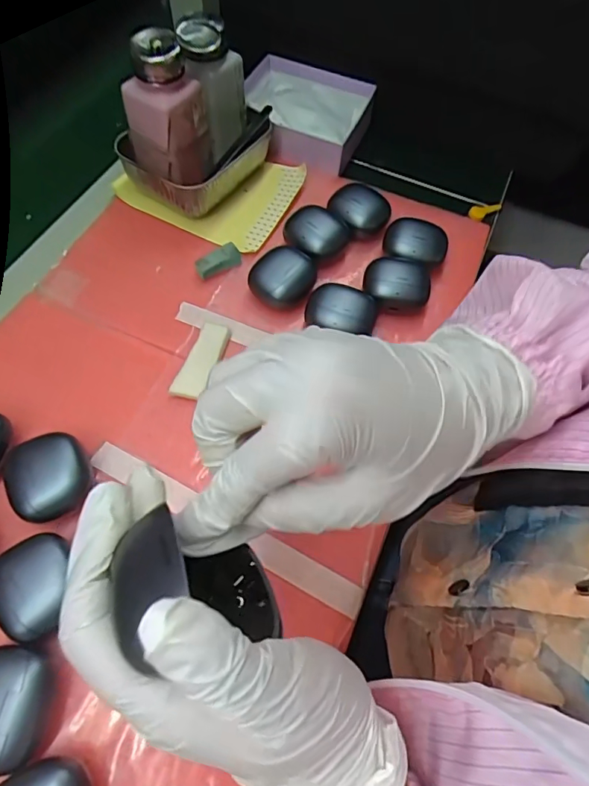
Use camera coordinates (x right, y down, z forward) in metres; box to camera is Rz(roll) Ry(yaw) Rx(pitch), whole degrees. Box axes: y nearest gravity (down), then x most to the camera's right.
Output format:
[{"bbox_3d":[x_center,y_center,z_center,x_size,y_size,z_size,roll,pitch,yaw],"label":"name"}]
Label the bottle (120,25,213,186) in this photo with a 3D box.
[{"bbox_3d":[-0.110,-0.224,0.397,0.062,0.135,0.049,29,65,12],"label":"bottle"}]

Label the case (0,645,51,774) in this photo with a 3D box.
[{"bbox_3d":[-0.155,0.169,0.256,0.049,0.032,0.054,8,63,1],"label":"case"}]

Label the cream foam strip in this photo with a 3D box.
[{"bbox_3d":[-0.073,-0.026,0.373,0.025,0.010,0.070,15,63,5],"label":"cream foam strip"}]

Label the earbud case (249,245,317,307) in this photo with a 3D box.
[{"bbox_3d":[-0.010,-0.099,0.402,0.048,0.025,0.055,24,64,9],"label":"earbud case"}]

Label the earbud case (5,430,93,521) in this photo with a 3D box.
[{"bbox_3d":[-0.160,0.055,0.311,0.047,0.032,0.055,-21,66,-13],"label":"earbud case"}]

